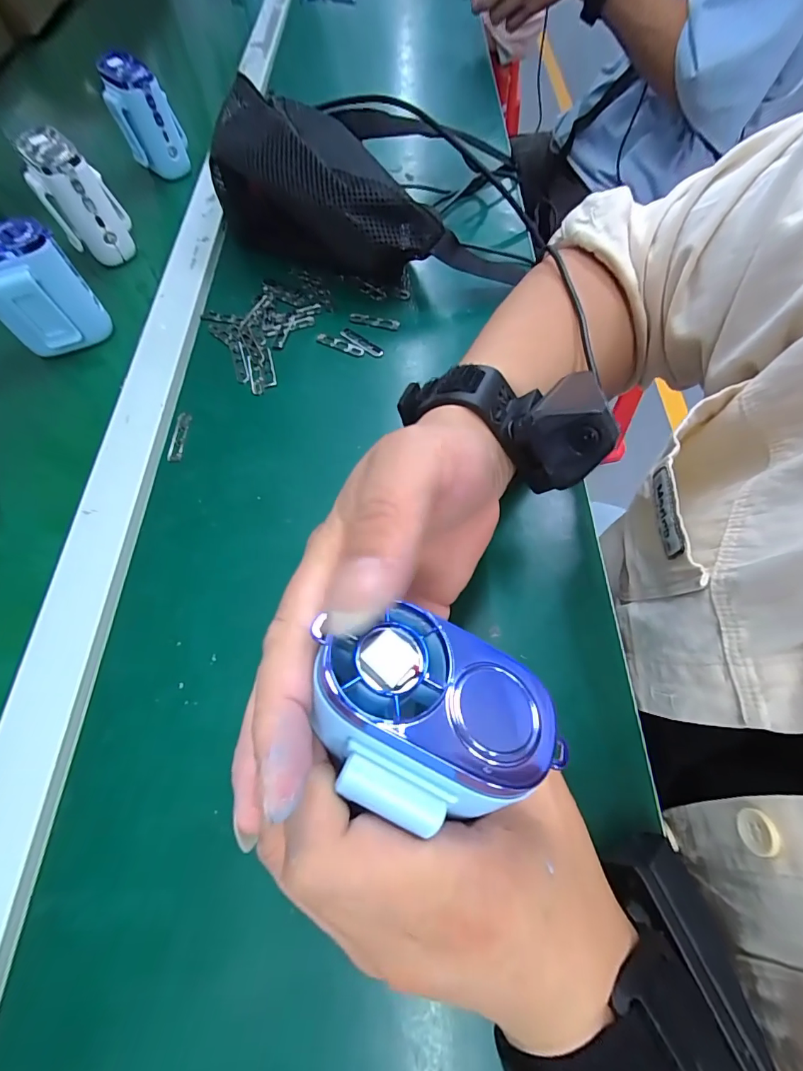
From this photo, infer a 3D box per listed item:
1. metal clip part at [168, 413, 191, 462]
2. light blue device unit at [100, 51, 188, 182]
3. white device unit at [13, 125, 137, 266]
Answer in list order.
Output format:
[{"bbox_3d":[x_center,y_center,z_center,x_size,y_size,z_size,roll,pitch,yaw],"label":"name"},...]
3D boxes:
[{"bbox_3d":[-0.164,-0.073,0.314,0.009,0.004,0.042,0,65,2],"label":"metal clip part"},{"bbox_3d":[-0.268,-0.437,0.448,0.065,0.084,0.050,18,67,11],"label":"light blue device unit"},{"bbox_3d":[-0.292,-0.303,0.384,0.058,0.078,0.059,-31,67,-12],"label":"white device unit"}]

